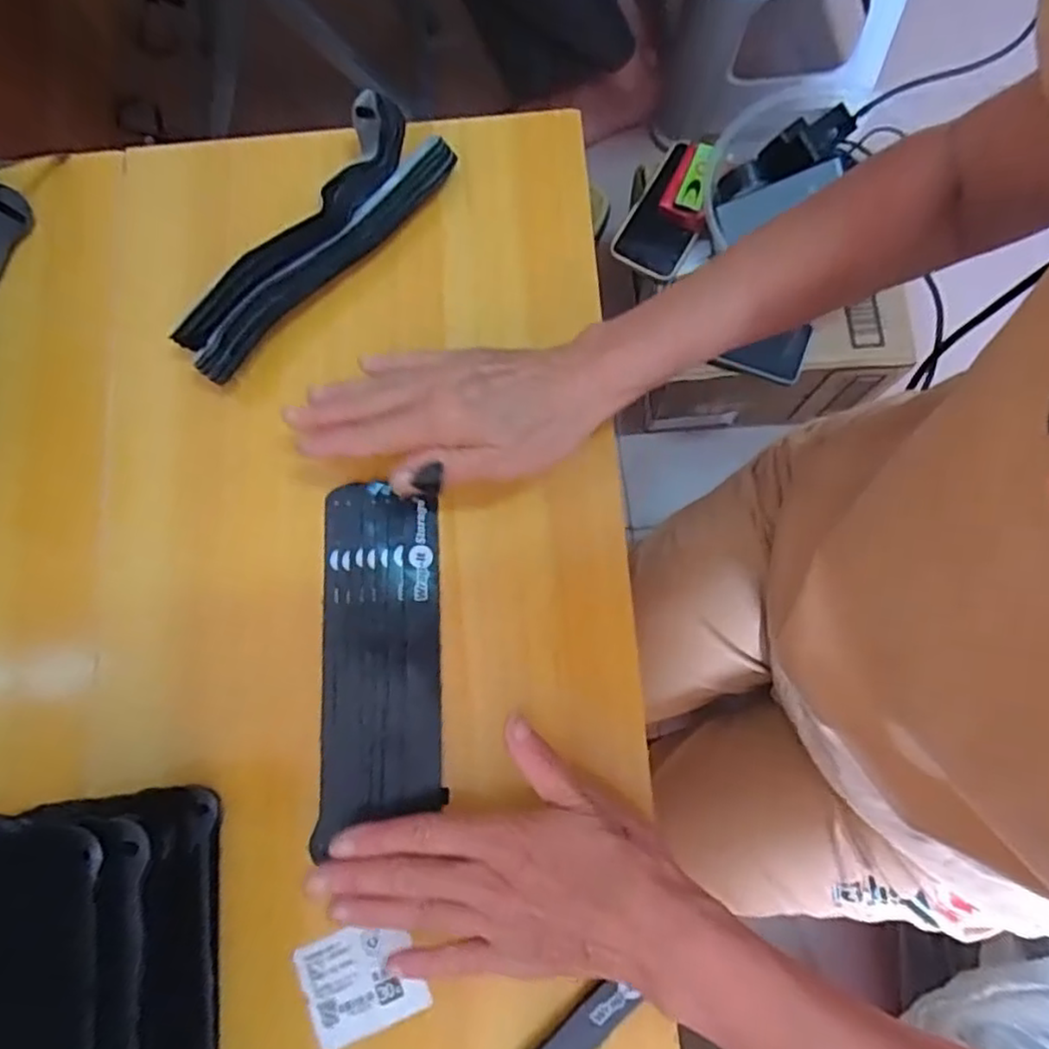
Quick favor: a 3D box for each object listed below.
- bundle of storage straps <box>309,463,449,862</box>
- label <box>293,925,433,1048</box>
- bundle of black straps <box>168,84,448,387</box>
[{"bbox_3d":[-0.079,0.069,0.372,0.063,0.016,0.182,-1,81,1],"label":"bundle of storage straps"},{"bbox_3d":[-0.082,0.228,0.342,0.057,0.005,0.047,-22,77,-3],"label":"label"},{"bbox_3d":[-0.128,-0.170,0.407,0.058,0.035,0.198,42,82,9],"label":"bundle of black straps"}]

